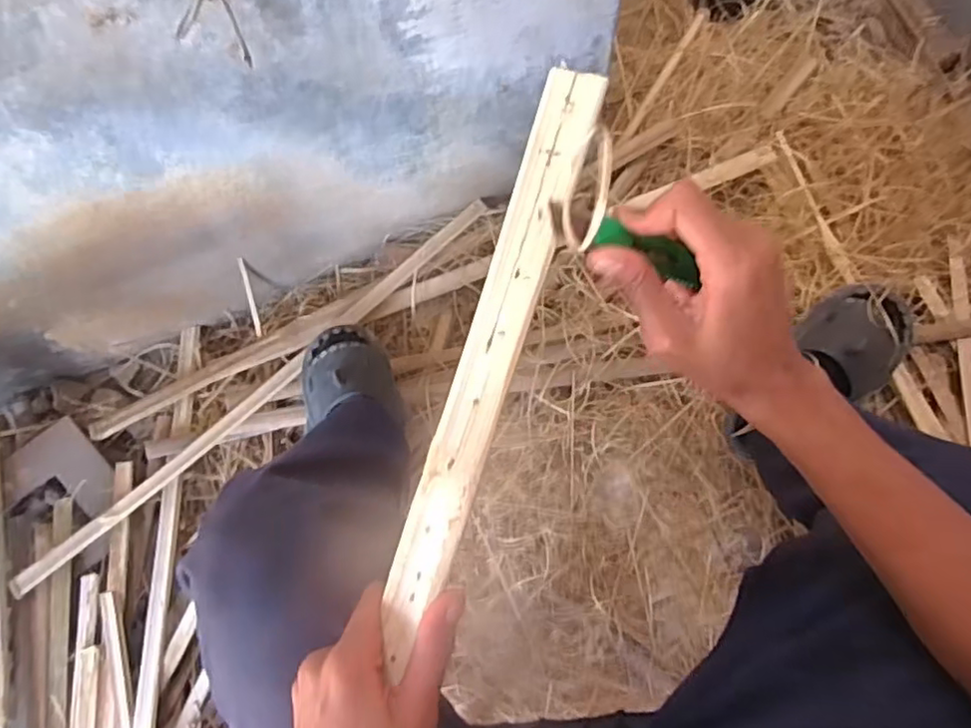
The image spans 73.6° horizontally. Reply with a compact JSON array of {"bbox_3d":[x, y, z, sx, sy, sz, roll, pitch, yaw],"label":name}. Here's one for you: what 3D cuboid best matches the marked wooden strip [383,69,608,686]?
[{"bbox_3d":[-0.001,0.004,0.354,0.032,0.005,0.327,20,94,23],"label":"marked wooden strip"}]

